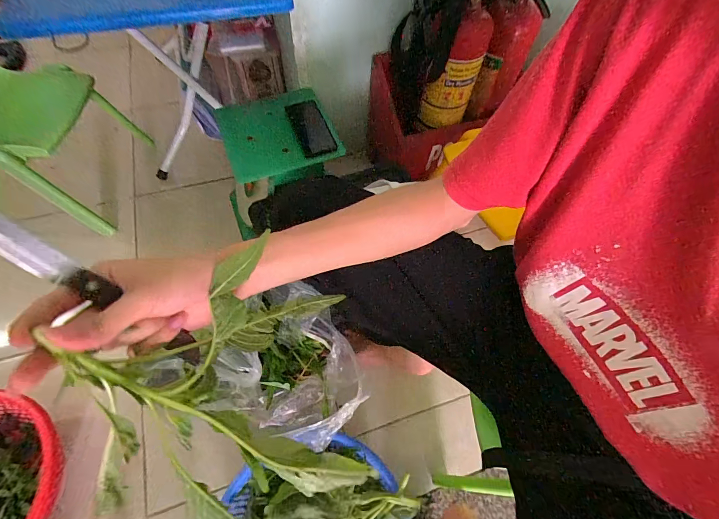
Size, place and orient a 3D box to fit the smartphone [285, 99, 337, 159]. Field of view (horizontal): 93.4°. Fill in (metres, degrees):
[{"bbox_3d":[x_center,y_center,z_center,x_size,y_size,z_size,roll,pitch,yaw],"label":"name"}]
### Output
[{"bbox_3d":[-0.111,-0.300,0.769,0.079,0.016,0.155,-19,72,-15],"label":"smartphone"}]

